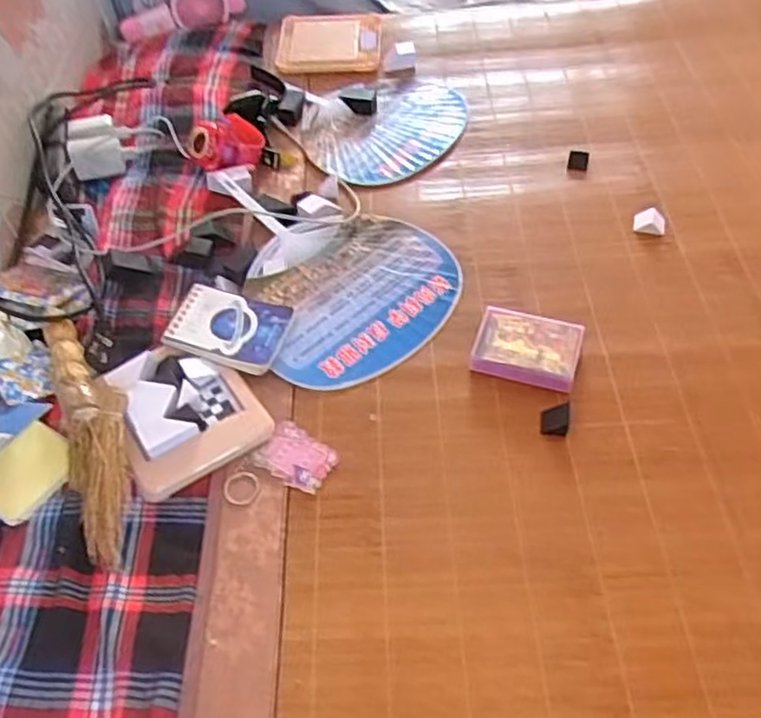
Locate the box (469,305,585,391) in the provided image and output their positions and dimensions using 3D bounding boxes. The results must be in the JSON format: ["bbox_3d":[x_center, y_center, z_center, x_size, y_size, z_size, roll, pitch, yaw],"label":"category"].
[{"bbox_3d":[0.140,-0.011,0.657,0.094,0.023,0.074,15,55,13],"label":"box"}]

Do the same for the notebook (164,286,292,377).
[{"bbox_3d":[-0.149,-0.031,0.677,0.113,0.019,0.083,11,54,11],"label":"notebook"}]

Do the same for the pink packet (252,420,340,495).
[{"bbox_3d":[-0.073,0.087,0.607,0.064,0.008,0.051,28,59,22],"label":"pink packet"}]

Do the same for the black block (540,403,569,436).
[{"bbox_3d":[0.154,0.053,0.612,0.023,0.016,0.029,4,53,6],"label":"black block"}]

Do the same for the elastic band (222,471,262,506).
[{"bbox_3d":[-0.118,0.109,0.587,0.033,0.004,0.030,-1,52,2],"label":"elastic band"}]

